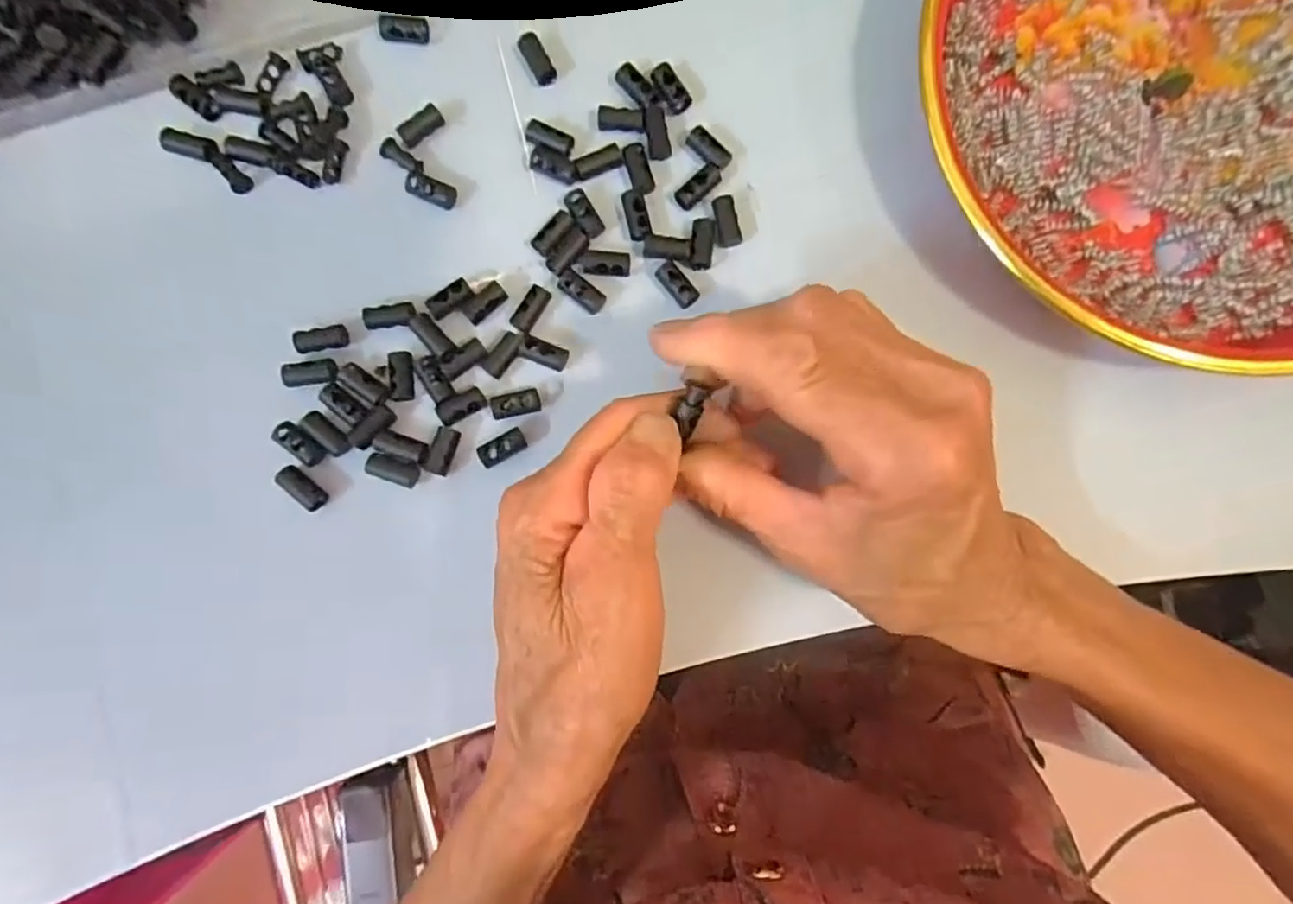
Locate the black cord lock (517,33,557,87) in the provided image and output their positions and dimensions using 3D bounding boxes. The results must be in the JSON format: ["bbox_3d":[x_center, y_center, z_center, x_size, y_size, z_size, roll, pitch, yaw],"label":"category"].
[{"bbox_3d":[-0.043,-0.156,0.255,0.009,0.006,0.019,-31,87,-2],"label":"black cord lock"}]

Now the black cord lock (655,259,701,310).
[{"bbox_3d":[0.012,-0.064,0.247,0.010,0.006,0.019,-39,87,-2],"label":"black cord lock"}]

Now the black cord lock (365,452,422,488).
[{"bbox_3d":[-0.094,0.007,0.240,0.019,0.006,0.008,20,86,1],"label":"black cord lock"}]

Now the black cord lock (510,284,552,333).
[{"bbox_3d":[-0.044,-0.055,0.246,0.008,0.008,0.018,36,87,2],"label":"black cord lock"}]

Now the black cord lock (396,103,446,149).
[{"bbox_3d":[-0.088,-0.127,0.251,0.018,0.008,0.007,-42,87,-3],"label":"black cord lock"}]

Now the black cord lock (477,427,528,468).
[{"bbox_3d":[-0.054,-0.002,0.241,0.017,0.009,0.010,-25,87,-2],"label":"black cord lock"}]

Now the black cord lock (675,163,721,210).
[{"bbox_3d":[0.020,-0.103,0.250,0.020,0.007,0.008,-42,87,-3],"label":"black cord lock"}]

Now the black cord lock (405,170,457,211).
[{"bbox_3d":[-0.083,-0.102,0.250,0.020,0.006,0.009,24,87,1],"label":"black cord lock"}]

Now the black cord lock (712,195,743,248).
[{"bbox_3d":[0.031,-0.089,0.249,0.009,0.007,0.020,-11,86,-1],"label":"black cord lock"}]

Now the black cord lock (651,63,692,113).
[{"bbox_3d":[0.010,-0.143,0.254,0.011,0.007,0.018,-33,87,-2],"label":"black cord lock"}]

